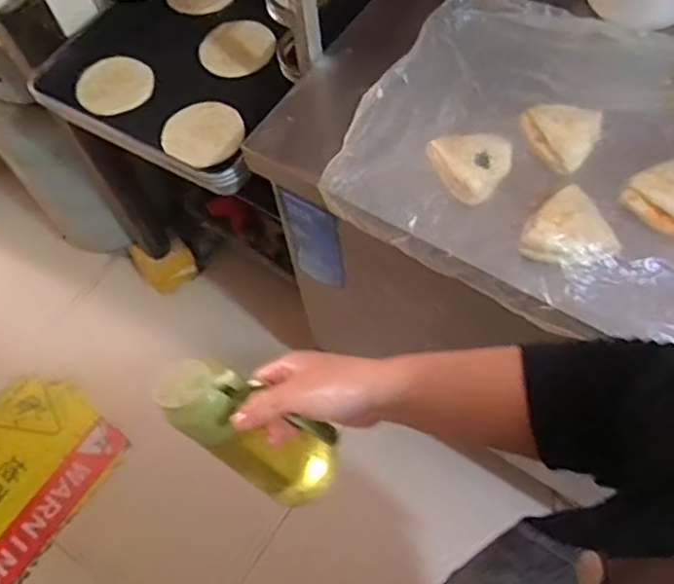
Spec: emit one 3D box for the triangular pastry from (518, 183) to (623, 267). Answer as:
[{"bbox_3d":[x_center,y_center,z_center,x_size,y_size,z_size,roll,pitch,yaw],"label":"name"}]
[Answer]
[{"bbox_3d":[0.249,-0.063,0.660,0.096,0.016,0.083,-41,67,-15],"label":"triangular pastry"}]

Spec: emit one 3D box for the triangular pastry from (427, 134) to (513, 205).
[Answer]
[{"bbox_3d":[0.151,-0.140,0.705,0.089,0.019,0.084,-2,63,4],"label":"triangular pastry"}]

